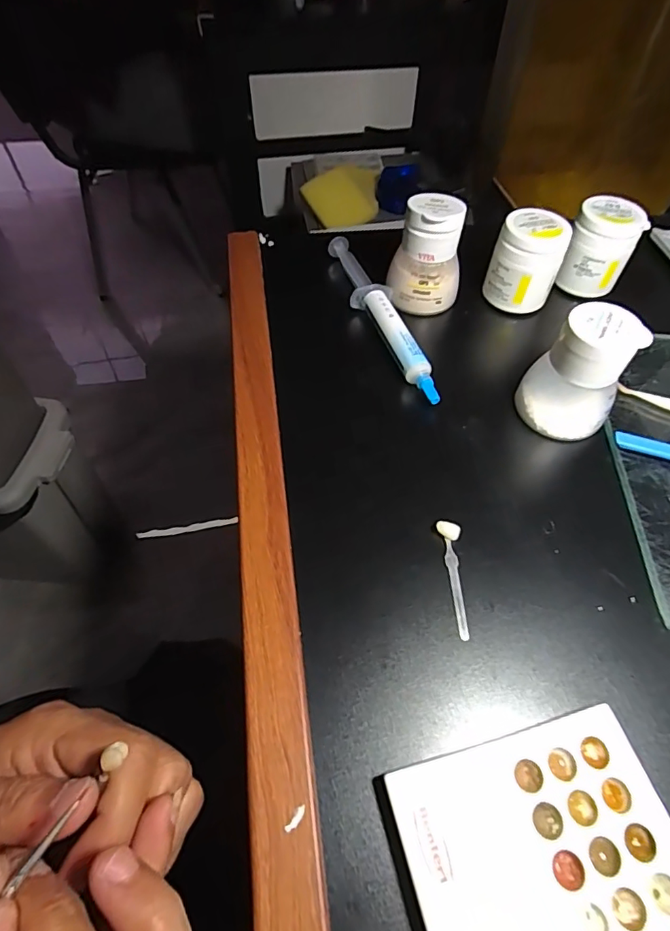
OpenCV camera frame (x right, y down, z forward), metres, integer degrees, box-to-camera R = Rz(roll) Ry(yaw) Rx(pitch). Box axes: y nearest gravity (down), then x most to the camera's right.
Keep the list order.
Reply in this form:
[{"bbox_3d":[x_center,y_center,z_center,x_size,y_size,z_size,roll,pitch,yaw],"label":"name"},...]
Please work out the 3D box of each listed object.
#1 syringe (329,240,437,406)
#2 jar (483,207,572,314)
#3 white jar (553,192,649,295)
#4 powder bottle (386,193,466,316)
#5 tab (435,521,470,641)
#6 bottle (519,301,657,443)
[{"bbox_3d":[0.031,-0.099,0.320,0.027,0.017,0.148,-15,57,-10],"label":"syringe"},{"bbox_3d":[0.129,-0.137,0.331,0.043,0.052,0.040,27,60,17],"label":"jar"},{"bbox_3d":[0.185,-0.152,0.343,0.044,0.047,0.045,24,59,15],"label":"white jar"},{"bbox_3d":[0.062,-0.142,0.324,0.045,0.068,0.041,11,56,7],"label":"powder bottle"},{"bbox_3d":[0.057,0.052,0.230,0.010,0.006,0.055,-1,56,-1],"label":"tab"},{"bbox_3d":[0.130,-0.049,0.264,0.047,0.062,0.041,29,60,18],"label":"bottle"}]

